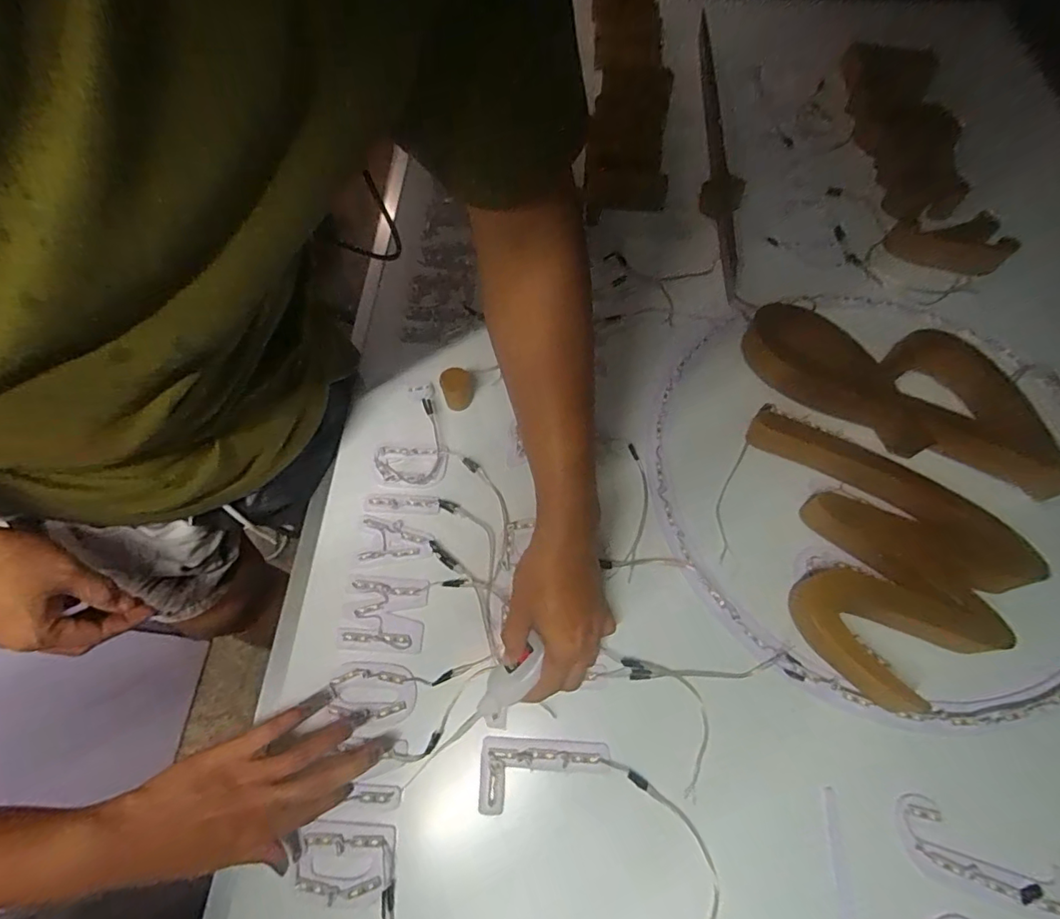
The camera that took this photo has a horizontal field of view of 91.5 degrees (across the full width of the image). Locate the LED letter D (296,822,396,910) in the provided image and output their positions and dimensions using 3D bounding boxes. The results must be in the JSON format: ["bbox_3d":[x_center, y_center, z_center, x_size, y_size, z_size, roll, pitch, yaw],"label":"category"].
[{"bbox_3d":[-0.151,0.332,0.424,0.078,0.008,0.055,5,65,2],"label":"LED letter D"}]

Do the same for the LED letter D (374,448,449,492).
[{"bbox_3d":[-0.131,0.009,0.566,0.080,0.007,0.050,-1,65,0],"label":"LED letter D"}]

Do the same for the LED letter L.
[{"bbox_3d":[0.012,0.274,0.446,0.110,0.004,0.058,2,65,1],"label":"LED letter L"}]

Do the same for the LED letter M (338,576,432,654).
[{"bbox_3d":[-0.143,0.150,0.505,0.079,0.005,0.070,4,65,2],"label":"LED letter M"}]

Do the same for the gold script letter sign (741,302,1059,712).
[{"bbox_3d":[0.396,0.022,0.539,0.289,0.049,0.429,3,65,1],"label":"gold script letter sign"}]

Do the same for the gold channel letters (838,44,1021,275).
[{"bbox_3d":[0.554,-0.448,0.757,0.142,0.061,0.461,0,65,0],"label":"gold channel letters"}]

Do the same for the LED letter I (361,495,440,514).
[{"bbox_3d":[-0.138,0.048,0.549,0.082,0.004,0.020,3,65,1],"label":"LED letter I"}]

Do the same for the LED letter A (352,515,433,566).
[{"bbox_3d":[-0.142,0.083,0.539,0.078,0.009,0.048,0,65,0],"label":"LED letter A"}]

